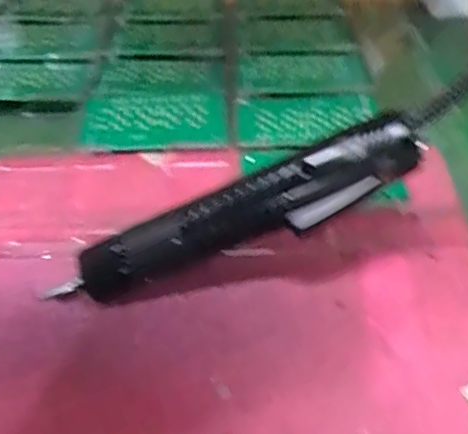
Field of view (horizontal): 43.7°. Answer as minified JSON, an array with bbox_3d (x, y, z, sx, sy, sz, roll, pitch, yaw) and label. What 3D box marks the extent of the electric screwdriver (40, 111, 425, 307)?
[{"bbox_3d":[-0.002,0.002,0.319,0.212,0.030,0.030,-24,46,8],"label":"electric screwdriver"}]

